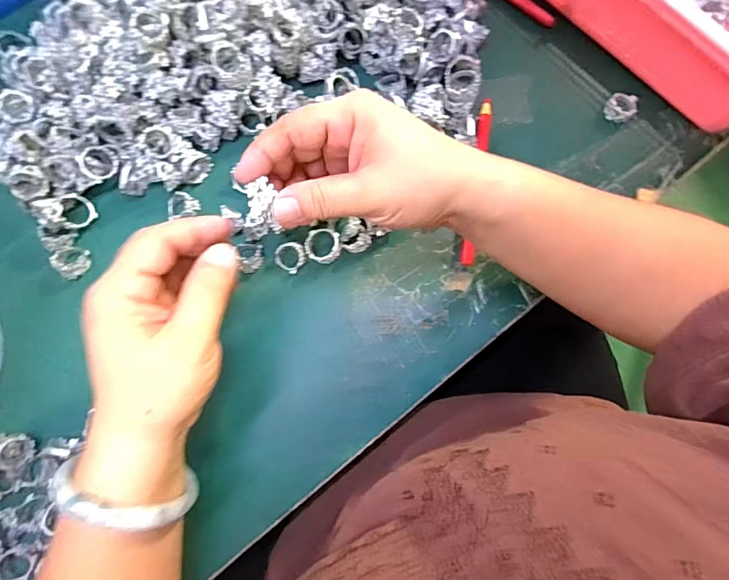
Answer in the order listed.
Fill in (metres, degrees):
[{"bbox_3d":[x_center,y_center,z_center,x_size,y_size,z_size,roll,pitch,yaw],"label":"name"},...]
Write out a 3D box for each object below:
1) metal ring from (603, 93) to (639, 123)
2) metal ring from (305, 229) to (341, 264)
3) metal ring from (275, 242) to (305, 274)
[{"bbox_3d":[0.211,-0.150,0.352,0.024,0.011,0.024,0,78,-1],"label":"metal ring"},{"bbox_3d":[-0.031,-0.033,0.322,0.026,0.008,0.026,0,78,-1],"label":"metal ring"},{"bbox_3d":[-0.056,-0.025,0.321,0.022,0.005,0.023,5,107,15],"label":"metal ring"}]

